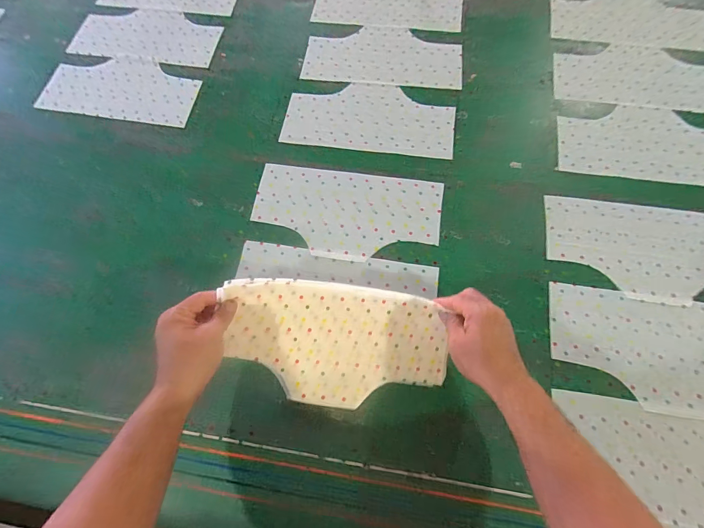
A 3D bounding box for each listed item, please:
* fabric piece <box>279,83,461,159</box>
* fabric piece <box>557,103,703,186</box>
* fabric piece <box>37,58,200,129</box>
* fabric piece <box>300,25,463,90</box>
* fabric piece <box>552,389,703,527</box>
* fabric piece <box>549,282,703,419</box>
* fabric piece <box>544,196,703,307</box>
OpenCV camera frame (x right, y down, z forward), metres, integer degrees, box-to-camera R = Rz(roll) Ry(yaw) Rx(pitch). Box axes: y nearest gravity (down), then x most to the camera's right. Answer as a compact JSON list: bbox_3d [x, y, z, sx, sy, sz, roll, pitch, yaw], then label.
[{"bbox_3d":[0.034,-0.283,0.681,0.318,0.006,0.155,7,68,6],"label":"fabric piece"},{"bbox_3d":[0.538,-0.218,0.637,0.319,0.006,0.153,8,70,6],"label":"fabric piece"},{"bbox_3d":[-0.480,-0.367,0.736,0.328,0.005,0.152,11,68,7],"label":"fabric piece"},{"bbox_3d":[0.065,-0.432,0.735,0.321,0.005,0.162,8,68,6],"label":"fabric piece"},{"bbox_3d":[0.431,0.273,0.454,0.306,0.008,0.161,8,73,6],"label":"fabric piece"},{"bbox_3d":[0.453,0.126,0.511,0.312,0.010,0.164,8,70,6],"label":"fabric piece"},{"bbox_3d":[0.475,-0.021,0.565,0.314,0.009,0.163,9,70,5],"label":"fabric piece"}]

